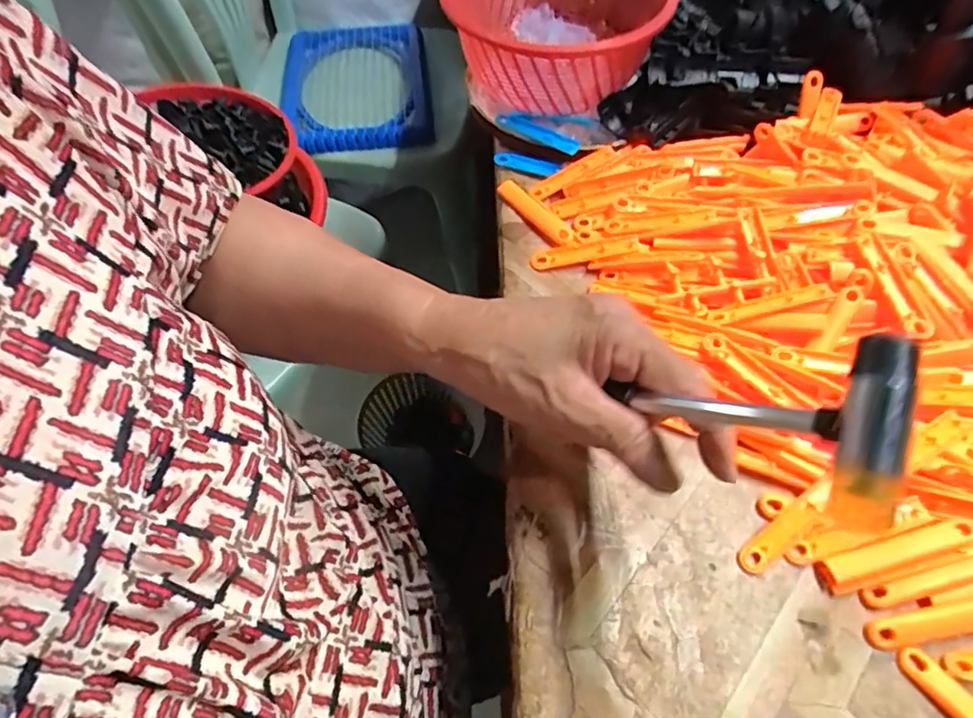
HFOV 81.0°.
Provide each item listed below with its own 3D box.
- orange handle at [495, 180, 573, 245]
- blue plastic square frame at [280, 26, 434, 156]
[{"bbox_3d":[0.037,-0.112,0.431,0.017,0.005,0.080,-31,61,-21],"label":"orange handle"},{"bbox_3d":[-0.223,-0.462,0.983,0.244,0.063,0.304,-5,55,-5],"label":"blue plastic square frame"}]

